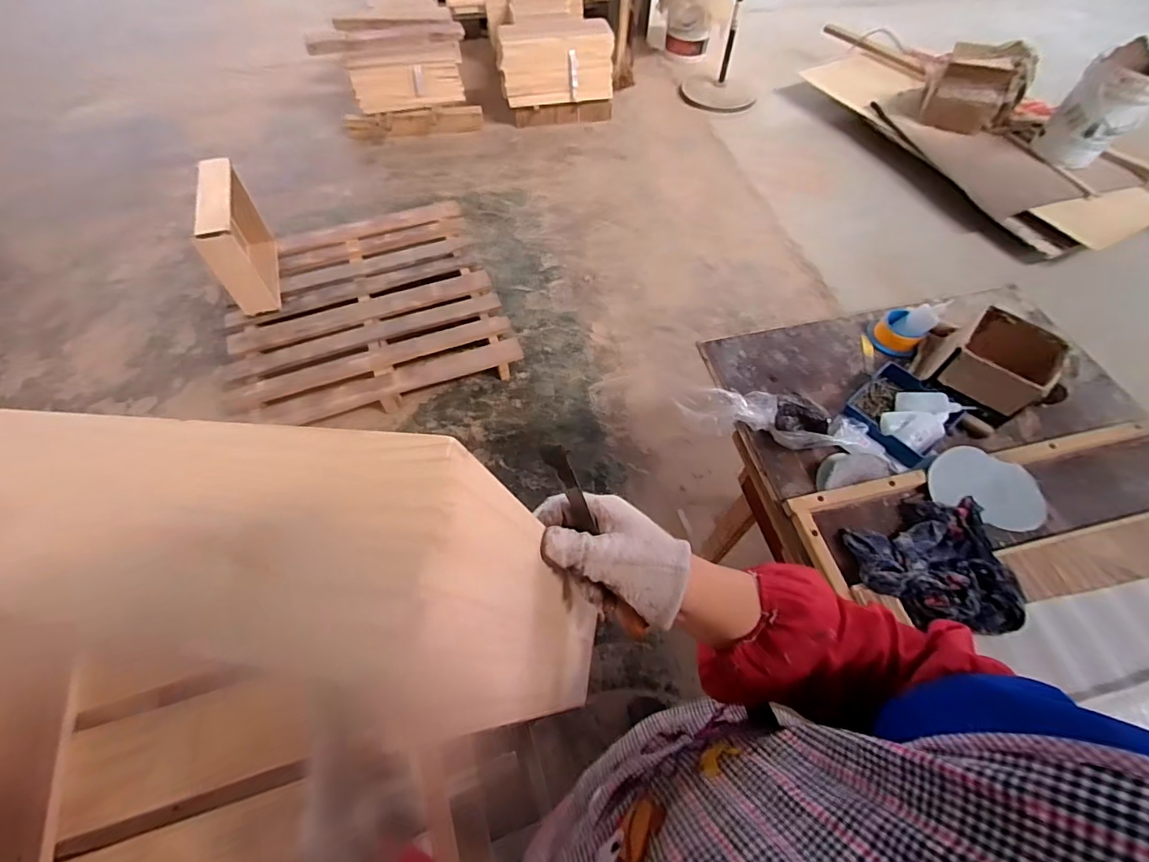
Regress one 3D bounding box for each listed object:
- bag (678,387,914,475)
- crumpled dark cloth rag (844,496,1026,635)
[{"bbox_3d":[0.356,-0.009,0.835,0.360,0.092,0.102,15,58,24],"label":"bag"},{"bbox_3d":[0.502,0.173,0.696,0.196,0.052,0.196,8,59,4],"label":"crumpled dark cloth rag"}]

